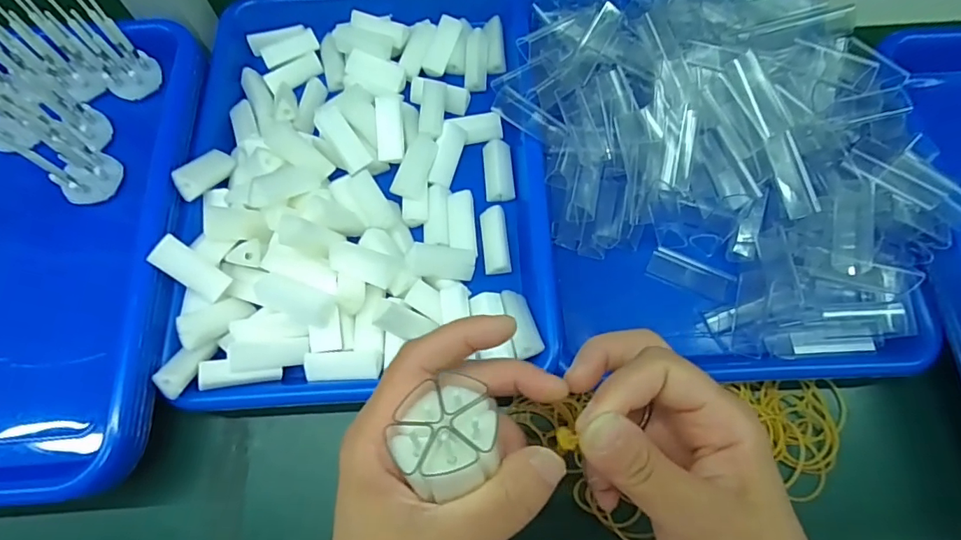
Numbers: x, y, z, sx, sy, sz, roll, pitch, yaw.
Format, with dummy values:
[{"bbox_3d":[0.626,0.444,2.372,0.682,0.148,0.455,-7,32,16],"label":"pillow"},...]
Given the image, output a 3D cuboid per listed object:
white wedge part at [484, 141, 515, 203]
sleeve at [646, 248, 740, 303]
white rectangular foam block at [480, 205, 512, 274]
[{"bbox_3d":[0.014,-0.073,0.365,0.021,0.014,0.045,-3,68,-1],"label":"white wedge part"},{"bbox_3d":[0.141,0.004,0.337,0.054,0.004,0.021,27,105,26],"label":"sleeve"},{"bbox_3d":[0.010,-0.021,0.345,0.018,0.015,0.045,-6,68,-2],"label":"white rectangular foam block"}]

